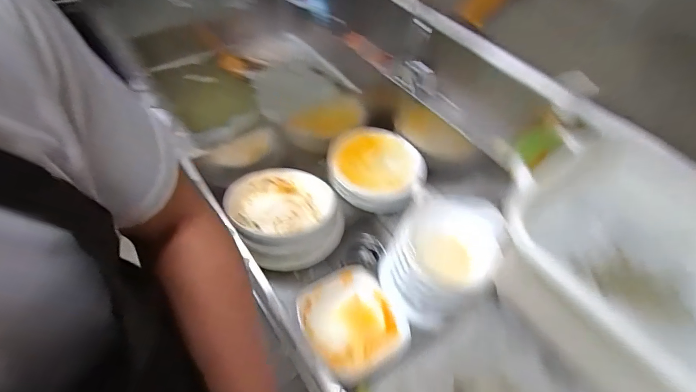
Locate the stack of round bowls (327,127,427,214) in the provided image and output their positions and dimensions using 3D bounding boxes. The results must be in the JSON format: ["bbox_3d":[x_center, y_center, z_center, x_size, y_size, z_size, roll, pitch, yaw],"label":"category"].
[{"bbox_3d":[0.070,-0.075,0.954,0.246,0.063,0.229,25,52,15],"label":"stack of round bowls"}]

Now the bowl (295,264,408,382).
[{"bbox_3d":[0.008,0.199,0.581,0.155,0.045,0.157,-25,57,-24],"label":"bowl"}]

